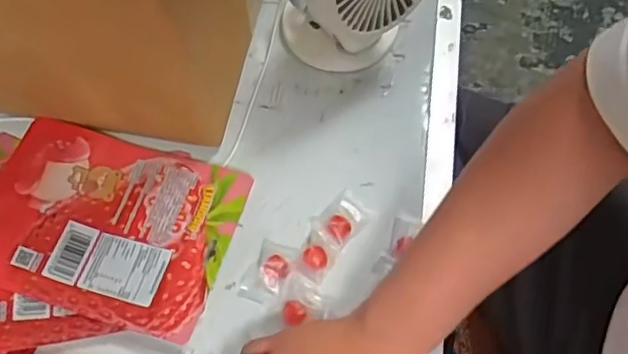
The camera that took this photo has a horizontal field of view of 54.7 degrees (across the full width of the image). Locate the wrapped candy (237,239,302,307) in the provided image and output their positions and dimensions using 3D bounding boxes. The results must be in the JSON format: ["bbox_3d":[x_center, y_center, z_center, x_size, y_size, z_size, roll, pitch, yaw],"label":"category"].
[{"bbox_3d":[-0.036,0.080,0.513,0.035,0.011,0.056,25,68,12],"label":"wrapped candy"}]

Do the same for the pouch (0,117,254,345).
[{"bbox_3d":[-0.177,0.040,0.525,0.211,0.024,0.154,14,66,7],"label":"pouch"}]

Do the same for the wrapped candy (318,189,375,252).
[{"bbox_3d":[0.024,0.036,0.528,0.036,0.011,0.048,40,72,17],"label":"wrapped candy"}]

